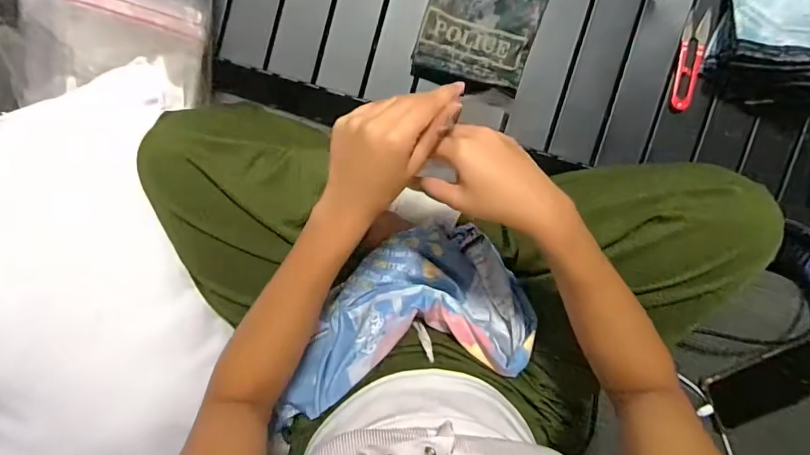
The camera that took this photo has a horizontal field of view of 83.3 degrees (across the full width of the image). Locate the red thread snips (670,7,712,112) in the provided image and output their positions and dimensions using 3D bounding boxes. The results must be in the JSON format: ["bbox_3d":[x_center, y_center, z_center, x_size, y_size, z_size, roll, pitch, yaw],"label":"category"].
[{"bbox_3d":[0.338,-0.197,0.540,0.028,0.008,0.116,9,95,-2],"label":"red thread snips"}]

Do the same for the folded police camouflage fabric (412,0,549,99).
[{"bbox_3d":[0.084,-0.224,0.520,0.125,0.027,0.133,18,95,-3],"label":"folded police camouflage fabric"}]

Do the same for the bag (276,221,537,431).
[{"bbox_3d":[-0.007,0.096,0.513,0.281,0.080,0.160,-13,95,0],"label":"bag"}]

